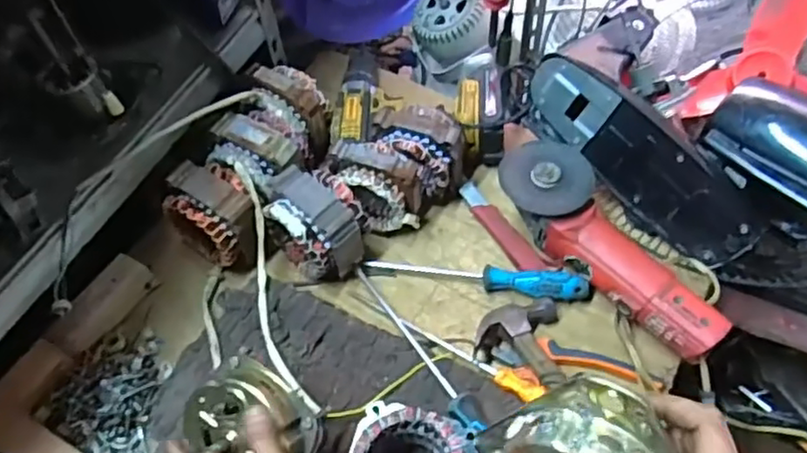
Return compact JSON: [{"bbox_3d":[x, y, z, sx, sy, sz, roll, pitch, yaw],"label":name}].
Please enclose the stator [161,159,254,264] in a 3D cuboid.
[{"bbox_3d":[-0.215,-0.014,0.753,0.109,0.095,0.077,31,64,21],"label":"stator"}]

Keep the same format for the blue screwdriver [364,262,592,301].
[{"bbox_3d":[0.083,0.051,0.745,0.250,0.036,0.041,10,58,10],"label":"blue screwdriver"}]

